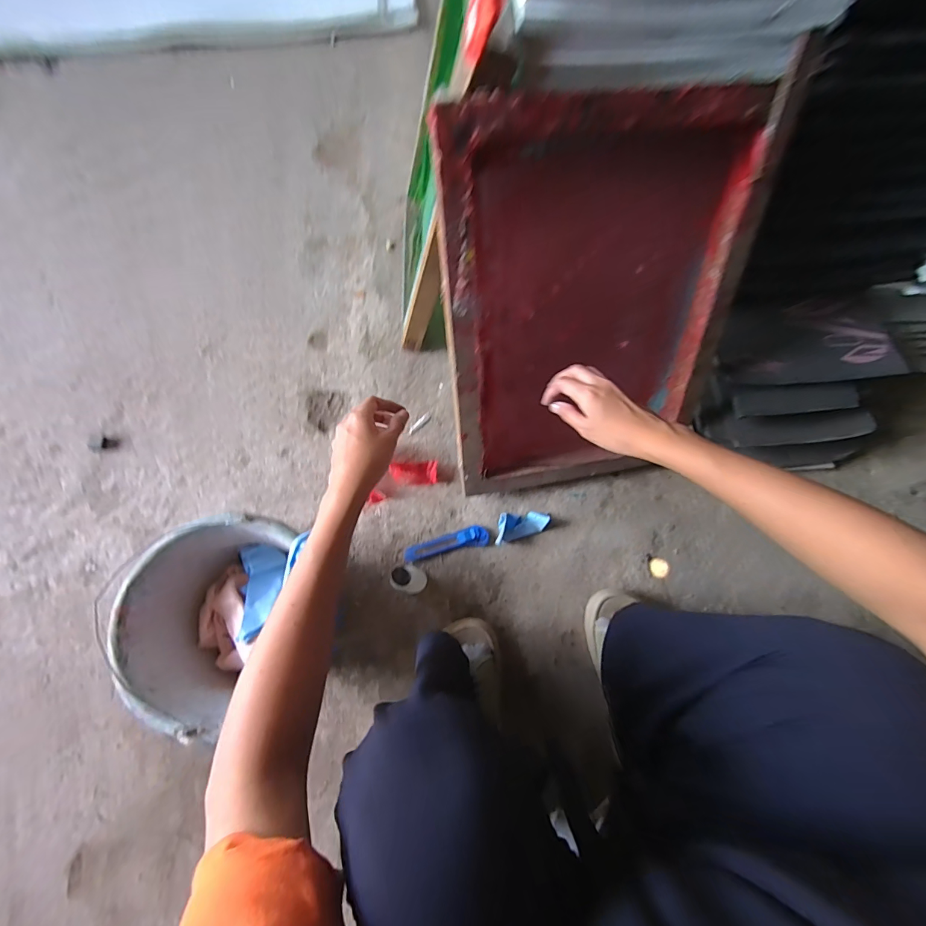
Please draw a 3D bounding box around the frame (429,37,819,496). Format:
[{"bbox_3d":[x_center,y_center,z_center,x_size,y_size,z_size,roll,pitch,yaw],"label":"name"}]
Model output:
[{"bbox_3d":[0.162,-0.170,0.514,0.366,0.456,0.044,-13,41,-3],"label":"frame"}]

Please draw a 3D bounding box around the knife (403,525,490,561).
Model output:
[{"bbox_3d":[-0.027,0.127,0.643,0.134,0.016,0.033,-12,73,-4],"label":"knife"}]

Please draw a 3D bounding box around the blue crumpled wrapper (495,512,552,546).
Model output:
[{"bbox_3d":[0.089,0.095,0.636,0.088,0.028,0.042,-18,74,-6],"label":"blue crumpled wrapper"}]

